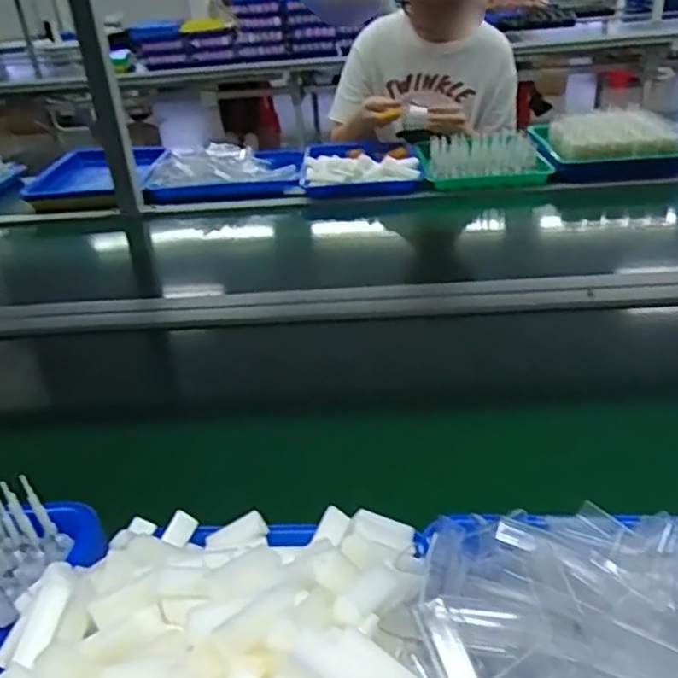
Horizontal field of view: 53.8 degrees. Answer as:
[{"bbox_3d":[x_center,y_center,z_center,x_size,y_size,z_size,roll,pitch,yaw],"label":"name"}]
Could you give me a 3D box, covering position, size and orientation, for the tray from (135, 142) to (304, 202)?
[{"bbox_3d":[-0.251,-0.372,1.449,0.342,0.089,0.207,-8,29,-6],"label":"tray"}]

